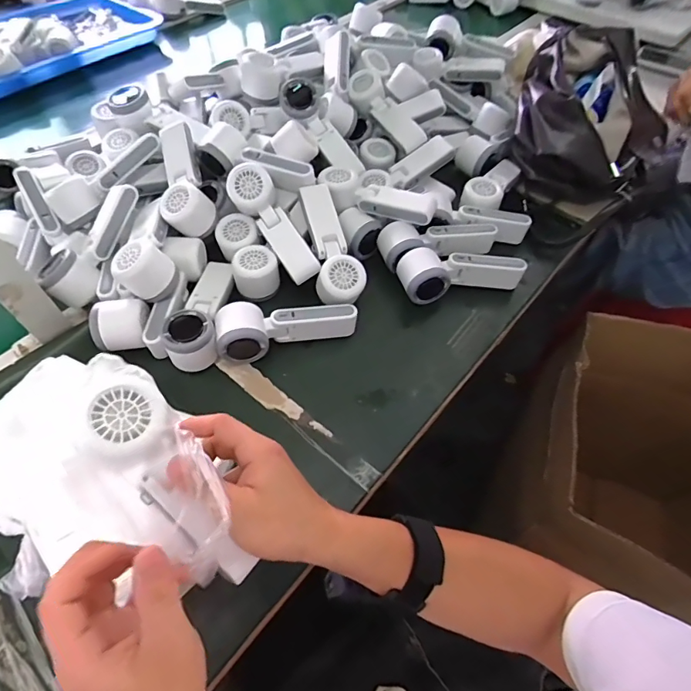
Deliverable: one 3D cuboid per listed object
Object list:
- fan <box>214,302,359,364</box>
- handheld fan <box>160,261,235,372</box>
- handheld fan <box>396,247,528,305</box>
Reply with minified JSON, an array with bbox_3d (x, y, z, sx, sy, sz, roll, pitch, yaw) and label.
[{"bbox_3d":[-0.068,-0.023,0.539,0.164,0.047,0.057,-11,57,-8],"label":"fan"},{"bbox_3d":[-0.177,-0.048,0.552,0.057,0.054,0.156,3,56,2],"label":"handheld fan"},{"bbox_3d":[0.151,-0.100,0.592,0.156,0.046,0.060,-13,57,-9],"label":"handheld fan"}]

